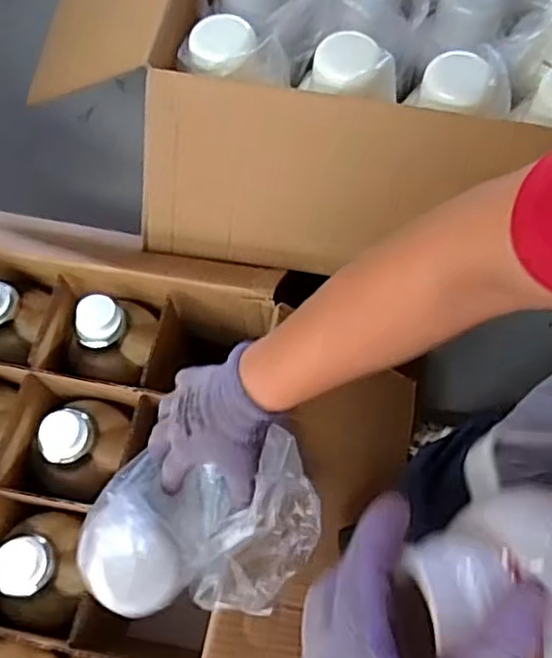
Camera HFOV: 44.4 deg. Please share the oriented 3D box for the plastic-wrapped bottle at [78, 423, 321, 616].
[{"bbox_3d":[-0.064,0.161,0.577,0.198,0.104,0.147,-1,67,1],"label":"plastic-wrapped bottle"}]

